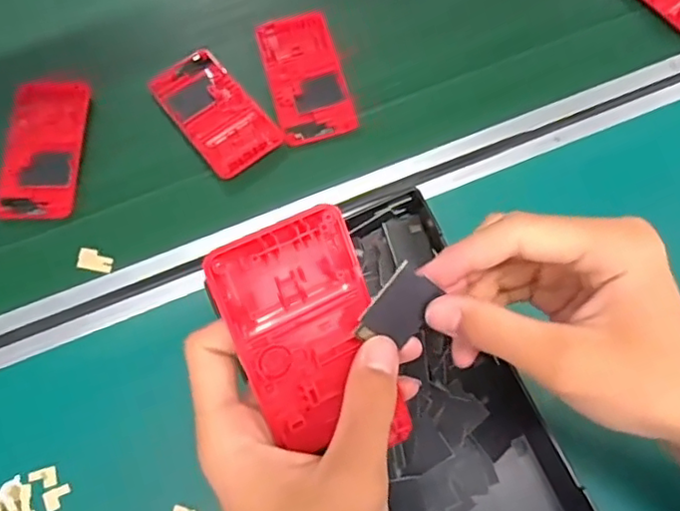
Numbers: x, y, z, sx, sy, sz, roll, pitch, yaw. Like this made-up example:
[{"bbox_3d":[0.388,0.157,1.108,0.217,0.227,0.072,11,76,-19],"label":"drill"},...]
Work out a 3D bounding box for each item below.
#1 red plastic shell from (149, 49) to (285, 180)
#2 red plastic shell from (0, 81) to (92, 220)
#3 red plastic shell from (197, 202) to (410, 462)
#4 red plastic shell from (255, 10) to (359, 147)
[{"bbox_3d":[-0.106,-0.124,0.499,0.063,0.009,0.125,-35,73,-11],"label":"red plastic shell"},{"bbox_3d":[-0.244,-0.089,0.496,0.064,0.009,0.125,-3,70,0],"label":"red plastic shell"},{"bbox_3d":[-0.010,0.041,0.260,0.061,0.012,0.115,-25,104,-16],"label":"red plastic shell"},{"bbox_3d":[-0.030,-0.154,0.509,0.061,0.009,0.119,-15,70,-4],"label":"red plastic shell"}]

